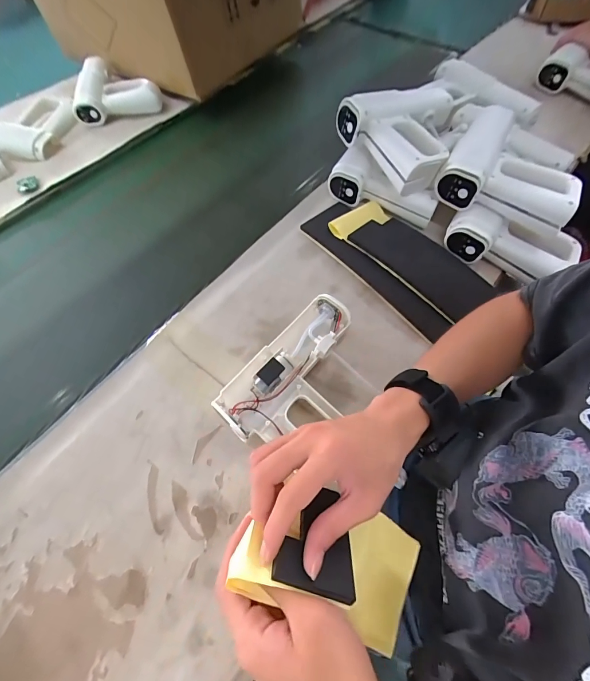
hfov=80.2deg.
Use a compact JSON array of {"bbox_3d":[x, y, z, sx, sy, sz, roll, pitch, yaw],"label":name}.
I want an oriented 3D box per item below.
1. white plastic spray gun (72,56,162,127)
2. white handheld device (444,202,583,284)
[{"bbox_3d":[-0.397,-0.561,0.778,0.176,0.054,0.198,-17,63,-7],"label":"white plastic spray gun"},{"bbox_3d":[0.324,-0.148,0.521,0.186,0.059,0.089,18,64,11],"label":"white handheld device"}]

